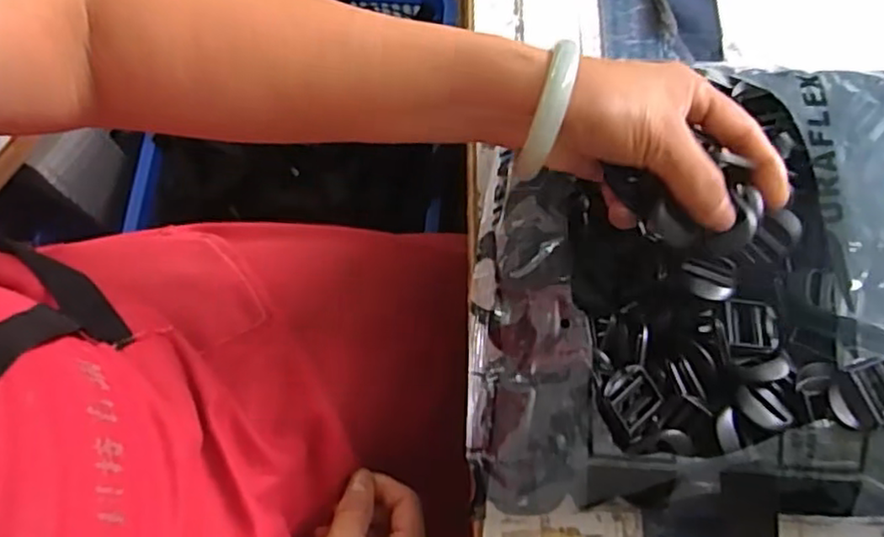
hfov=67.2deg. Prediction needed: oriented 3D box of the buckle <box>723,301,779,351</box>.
[{"bbox_3d":[0.165,0.031,0.358,0.030,0.012,0.029,6,73,1],"label":"buckle"}]

